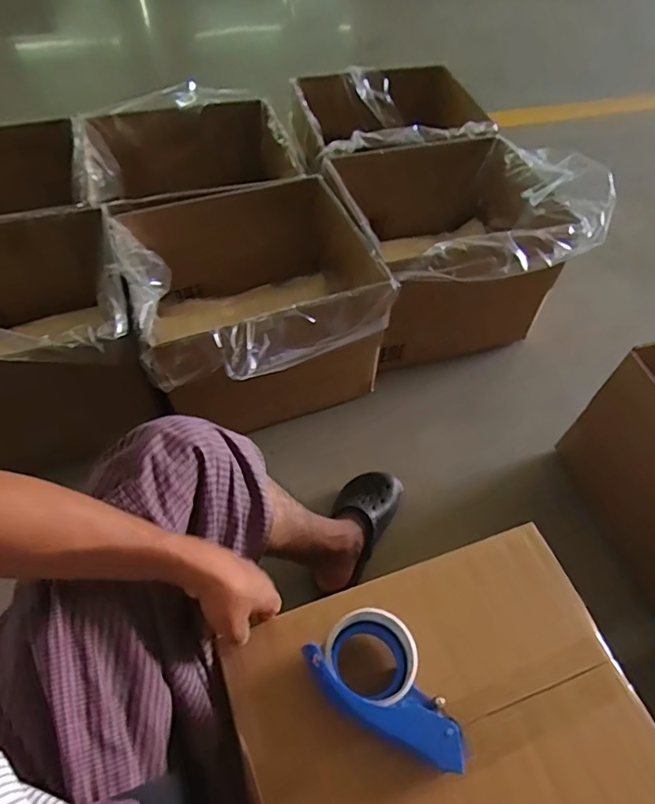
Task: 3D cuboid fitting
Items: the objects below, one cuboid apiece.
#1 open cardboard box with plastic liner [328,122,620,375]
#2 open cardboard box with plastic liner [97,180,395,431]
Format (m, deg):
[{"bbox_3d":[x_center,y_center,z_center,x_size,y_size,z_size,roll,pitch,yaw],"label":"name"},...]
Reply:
[{"bbox_3d":[0.243,-0.328,1.112,0.414,0.378,0.406,-16,58,-12],"label":"open cardboard box with plastic liner"},{"bbox_3d":[-0.116,-0.173,1.004,0.445,0.307,0.395,-17,58,-13],"label":"open cardboard box with plastic liner"}]

